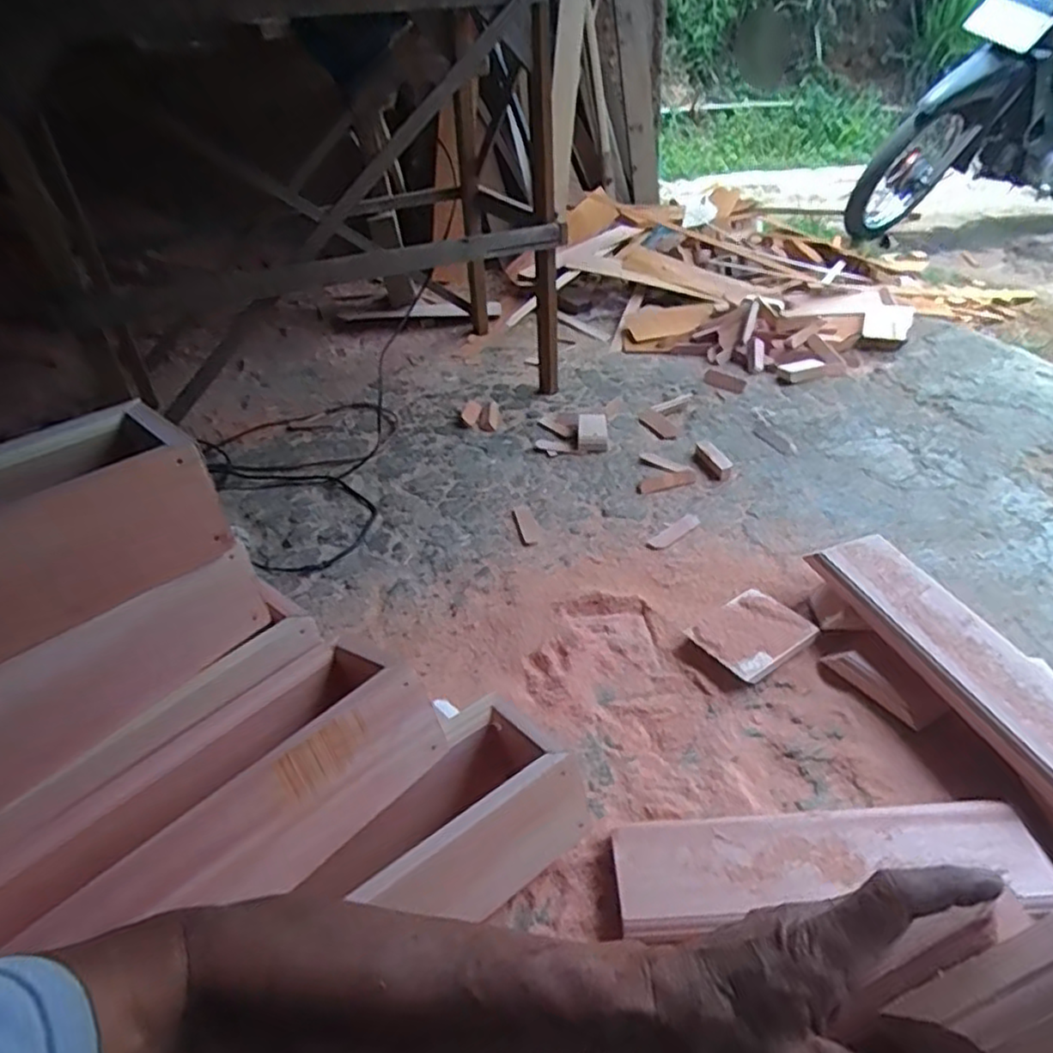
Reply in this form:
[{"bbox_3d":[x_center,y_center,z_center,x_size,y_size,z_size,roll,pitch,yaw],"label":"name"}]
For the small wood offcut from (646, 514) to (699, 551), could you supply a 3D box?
[{"bbox_3d":[0.249,0.011,1.159,0.117,0.005,0.034,-29,43,-31],"label":"small wood offcut"}]

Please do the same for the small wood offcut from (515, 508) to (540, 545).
[{"bbox_3d":[0.001,-0.001,1.198,0.028,0.004,0.115,-10,37,-9],"label":"small wood offcut"}]

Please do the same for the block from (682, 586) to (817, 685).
[{"bbox_3d":[0.303,0.148,0.930,0.133,0.035,0.113,-25,41,-27],"label":"block"}]

